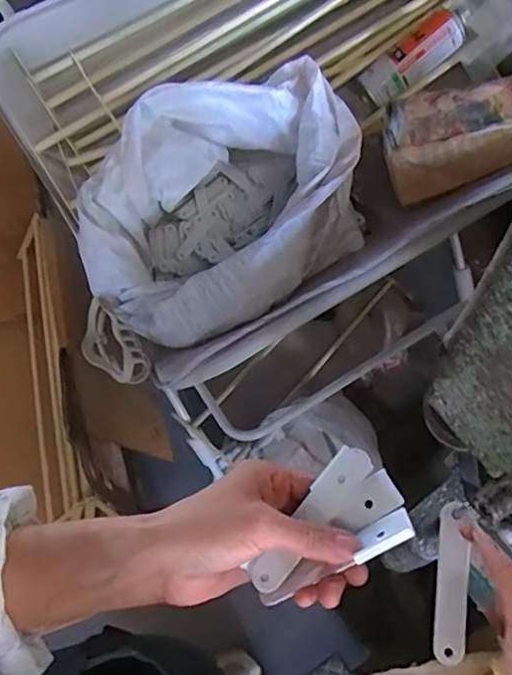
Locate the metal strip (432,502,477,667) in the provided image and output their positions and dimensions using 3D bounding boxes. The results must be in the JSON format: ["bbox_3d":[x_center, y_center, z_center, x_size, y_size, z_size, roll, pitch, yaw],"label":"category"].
[{"bbox_3d":[0.115,0.143,0.341,0.018,0.004,0.087,7,78,13],"label":"metal strip"}]

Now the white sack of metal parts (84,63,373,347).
[{"bbox_3d":[-0.035,-0.156,0.719,0.364,0.223,0.276,-30,65,-12],"label":"white sack of metal parts"}]

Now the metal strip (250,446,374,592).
[{"bbox_3d":[0.033,0.108,0.345,0.021,0.005,0.098,37,85,20],"label":"metal strip"}]

